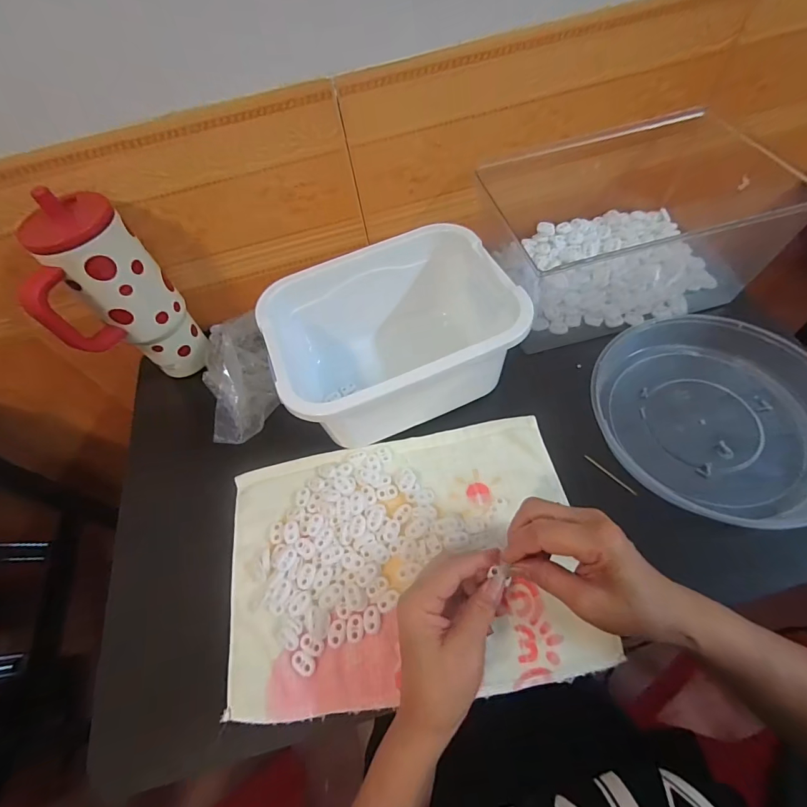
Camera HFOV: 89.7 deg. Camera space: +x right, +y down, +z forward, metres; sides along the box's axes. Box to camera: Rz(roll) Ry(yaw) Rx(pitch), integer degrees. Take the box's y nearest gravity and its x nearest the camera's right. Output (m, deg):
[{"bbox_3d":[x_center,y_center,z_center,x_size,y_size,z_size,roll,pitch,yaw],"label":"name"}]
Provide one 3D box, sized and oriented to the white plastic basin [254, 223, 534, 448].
[{"bbox_3d":[-0.016,-0.073,0.467,0.245,0.154,0.186,-18,58,-3],"label":"white plastic basin"}]

